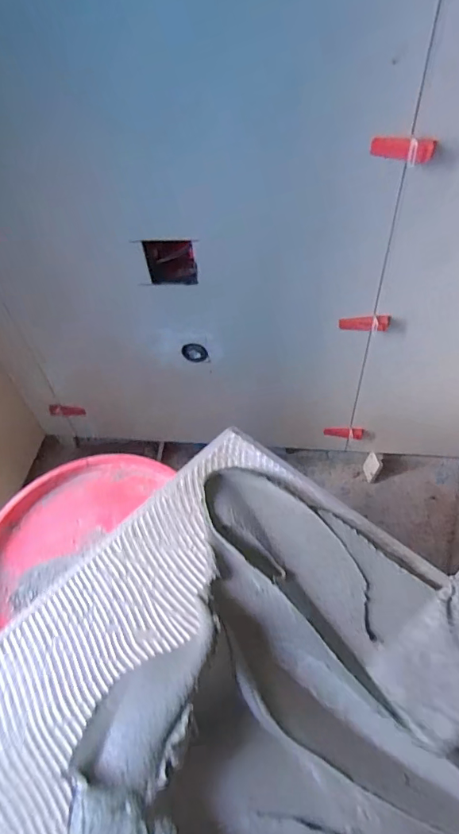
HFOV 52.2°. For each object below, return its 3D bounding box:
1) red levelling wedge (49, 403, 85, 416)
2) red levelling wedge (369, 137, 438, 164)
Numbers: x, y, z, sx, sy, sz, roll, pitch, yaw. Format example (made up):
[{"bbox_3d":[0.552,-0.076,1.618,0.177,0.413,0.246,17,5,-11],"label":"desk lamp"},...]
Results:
[{"bbox_3d":[-0.344,-0.013,0.994,0.072,0.022,0.012,6,51,-18],"label":"red levelling wedge"},{"bbox_3d":[0.195,-0.301,0.527,0.070,0.024,0.014,11,53,15],"label":"red levelling wedge"}]

